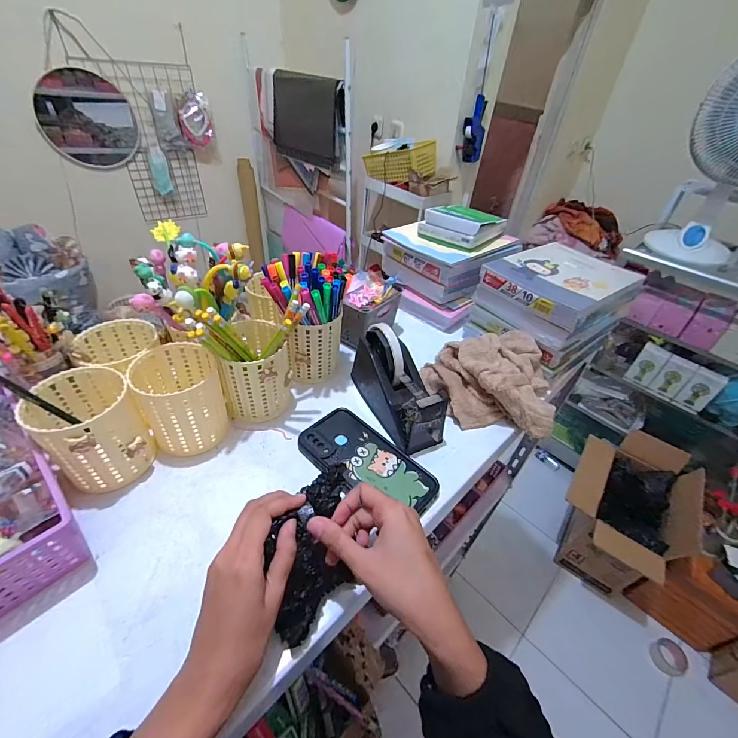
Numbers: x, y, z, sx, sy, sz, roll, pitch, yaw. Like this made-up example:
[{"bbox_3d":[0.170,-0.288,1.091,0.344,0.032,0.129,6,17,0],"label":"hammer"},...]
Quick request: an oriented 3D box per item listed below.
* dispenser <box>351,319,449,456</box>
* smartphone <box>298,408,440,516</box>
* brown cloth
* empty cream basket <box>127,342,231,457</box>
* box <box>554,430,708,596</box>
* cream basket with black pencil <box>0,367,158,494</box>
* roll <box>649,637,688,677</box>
[{"bbox_3d":[0.037,0.016,0.457,0.059,0.101,0.153,-15,45,-22],"label":"dispenser"},{"bbox_3d":[-0.004,0.106,0.414,0.162,0.007,0.080,33,47,28],"label":"smartphone"},{"bbox_3d":[0.170,0.009,0.508,0.176,0.069,0.139,5,41,-1],"label":"brown cloth"},{"bbox_3d":[-0.209,0.034,0.411,0.079,0.097,0.084,-17,45,-24],"label":"empty cream basket"},{"bbox_3d":[0.919,0.544,1.327,0.388,0.405,0.483,30,46,26],"label":"box"},{"bbox_3d":[-0.280,0.052,0.360,0.091,0.121,0.082,32,47,28],"label":"cream basket with black pencil"},{"bbox_3d":[1.001,0.959,1.207,0.096,0.046,0.096,3,41,-3],"label":"roll"}]

